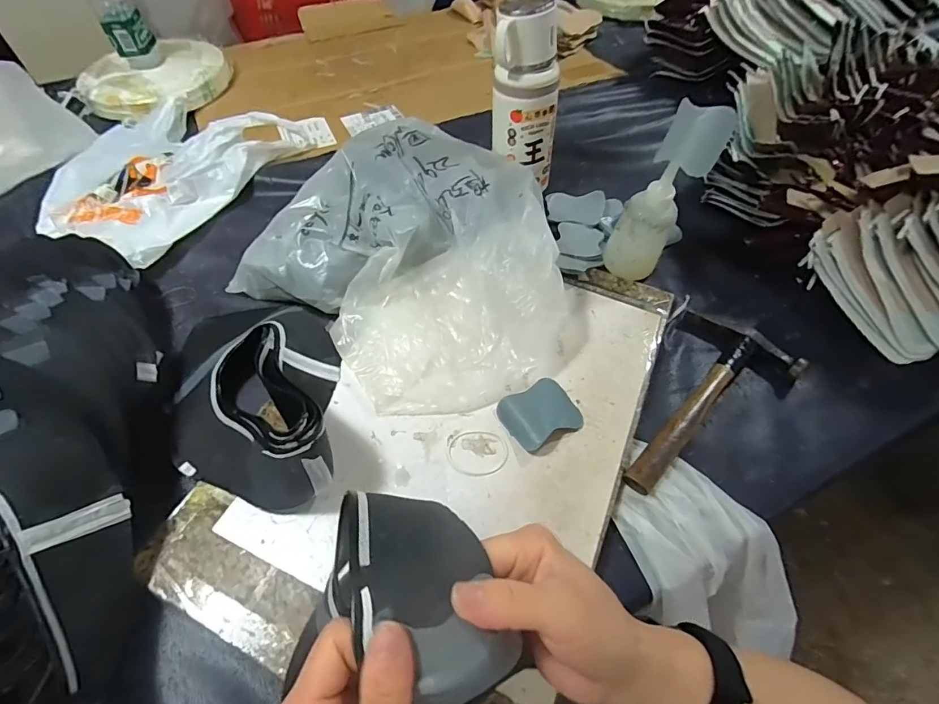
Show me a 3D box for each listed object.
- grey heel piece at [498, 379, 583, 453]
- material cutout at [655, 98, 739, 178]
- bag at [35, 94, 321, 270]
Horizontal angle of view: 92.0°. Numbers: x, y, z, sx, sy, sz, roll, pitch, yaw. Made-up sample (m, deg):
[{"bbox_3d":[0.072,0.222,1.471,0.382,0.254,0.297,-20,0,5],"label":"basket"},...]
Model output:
[{"bbox_3d":[0.068,0.059,0.439,0.072,0.006,0.060,-24,59,-17],"label":"grey heel piece"},{"bbox_3d":[0.216,-0.204,0.434,0.009,0.058,0.061,-15,43,-33],"label":"material cutout"},{"bbox_3d":[-0.442,-0.276,0.629,0.297,0.049,0.333,16,56,11],"label":"bag"}]

